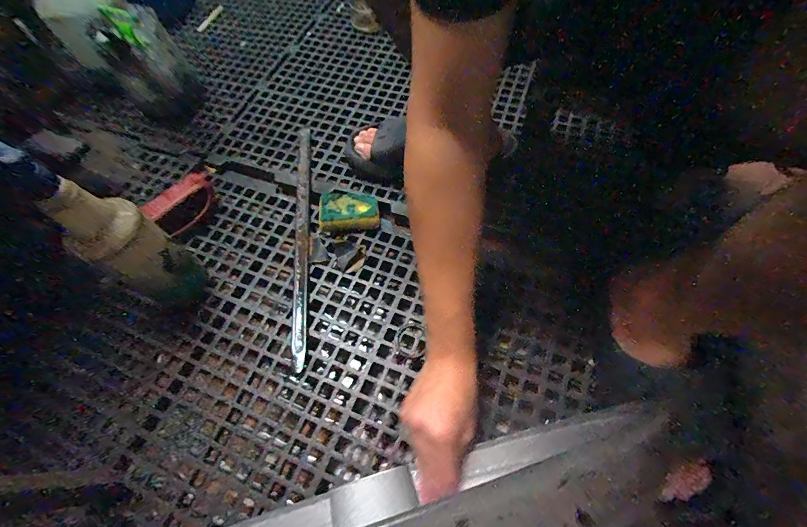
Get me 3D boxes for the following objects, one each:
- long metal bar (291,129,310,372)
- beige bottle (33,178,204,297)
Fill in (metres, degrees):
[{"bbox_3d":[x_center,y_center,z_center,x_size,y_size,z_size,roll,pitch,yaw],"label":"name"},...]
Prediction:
[{"bbox_3d":[-0.172,-0.068,0.594,0.025,0.015,0.472,-8,61,-1],"label":"long metal bar"},{"bbox_3d":[-0.343,-0.015,0.453,0.062,0.232,0.081,31,67,19],"label":"beige bottle"}]

